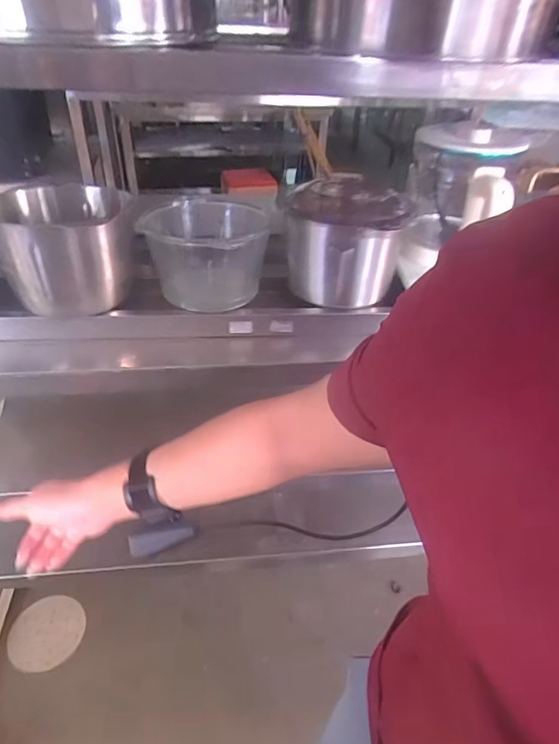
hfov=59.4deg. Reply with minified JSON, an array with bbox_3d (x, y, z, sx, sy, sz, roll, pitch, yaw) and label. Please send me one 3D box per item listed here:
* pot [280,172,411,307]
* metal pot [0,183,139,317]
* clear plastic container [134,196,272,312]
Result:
[{"bbox_3d":[0.090,-0.181,0.688,0.154,0.150,0.130,9,38,7],"label":"pot"},{"bbox_3d":[-0.284,-0.162,0.669,0.155,0.146,0.175,-3,38,-9],"label":"metal pot"},{"bbox_3d":[-0.113,-0.176,0.721,0.174,0.114,0.187,3,38,-1],"label":"clear plastic container"}]

